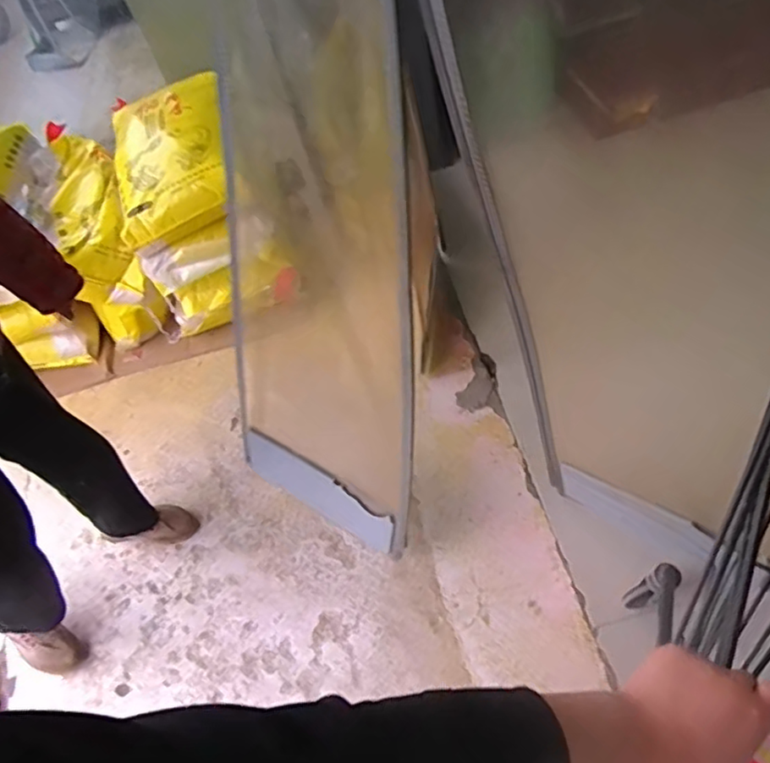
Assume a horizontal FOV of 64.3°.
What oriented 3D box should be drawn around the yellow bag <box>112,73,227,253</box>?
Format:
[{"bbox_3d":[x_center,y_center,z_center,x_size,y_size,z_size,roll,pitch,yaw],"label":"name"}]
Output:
[{"bbox_3d":[-0.580,-0.612,1.646,0.343,0.097,0.482,-18,68,13],"label":"yellow bag"}]

